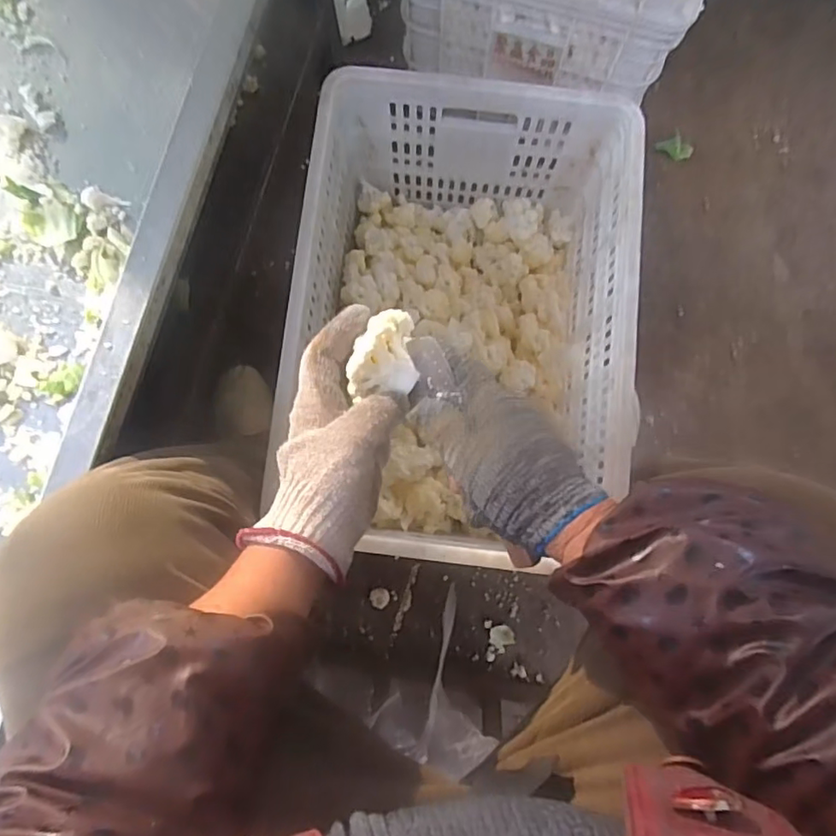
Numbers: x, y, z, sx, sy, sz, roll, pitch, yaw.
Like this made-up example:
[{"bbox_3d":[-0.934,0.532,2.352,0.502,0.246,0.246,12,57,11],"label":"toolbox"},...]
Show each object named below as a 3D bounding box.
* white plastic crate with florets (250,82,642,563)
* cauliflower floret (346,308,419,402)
[{"bbox_3d":[0.044,-0.101,0.698,0.351,0.246,0.499,4,83,1],"label":"white plastic crate with florets"},{"bbox_3d":[-0.023,-0.046,0.391,0.042,0.031,0.055,-1,83,-4],"label":"cauliflower floret"}]

